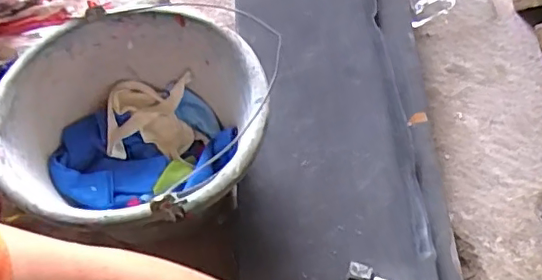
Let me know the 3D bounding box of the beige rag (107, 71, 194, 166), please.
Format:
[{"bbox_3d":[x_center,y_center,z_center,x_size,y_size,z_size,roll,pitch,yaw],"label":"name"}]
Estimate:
[{"bbox_3d":[-0.132,-0.021,0.634,0.094,0.055,0.078,-2,58,-3],"label":"beige rag"}]

